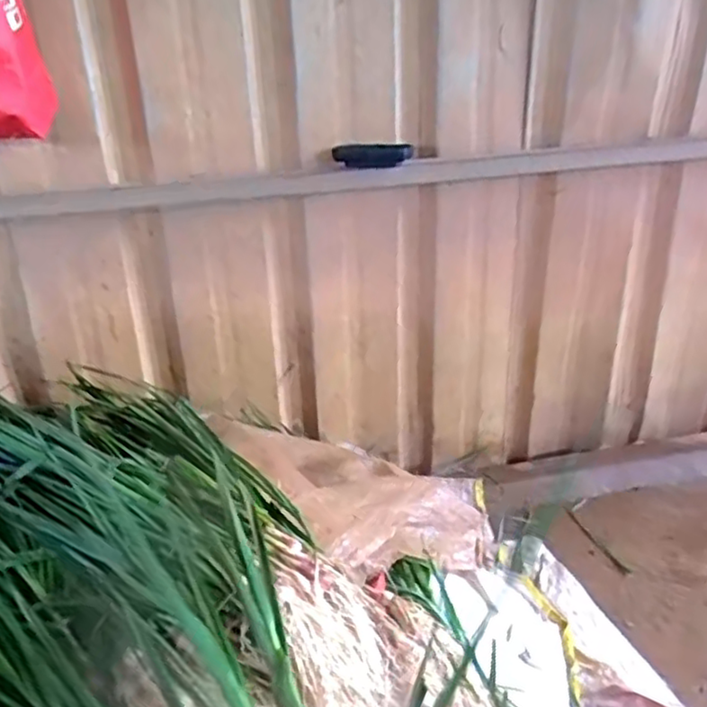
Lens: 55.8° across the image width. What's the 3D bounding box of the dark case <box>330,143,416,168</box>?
[{"bbox_3d":[0.027,-0.288,0.970,0.118,0.030,0.018,3,25,12],"label":"dark case"}]

